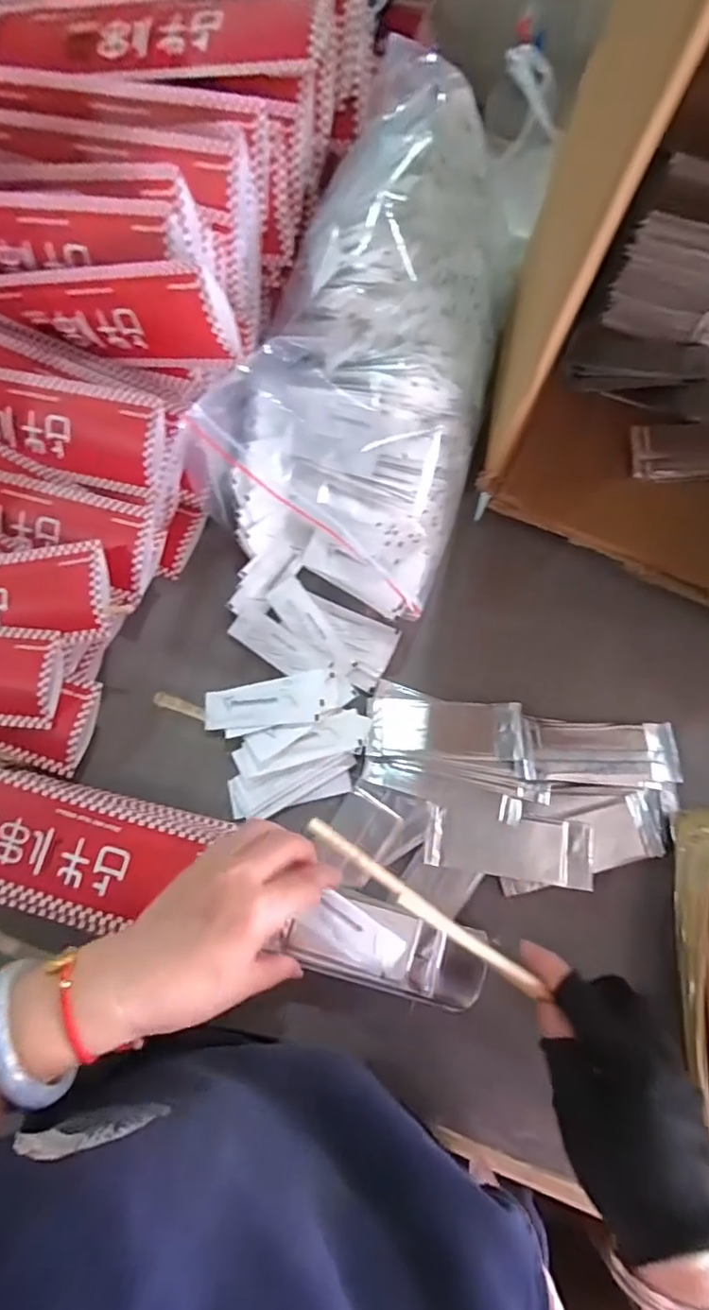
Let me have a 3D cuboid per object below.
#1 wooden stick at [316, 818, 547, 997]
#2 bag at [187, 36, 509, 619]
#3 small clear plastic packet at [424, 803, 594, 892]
[{"bbox_3d":[0.041,0.143,0.326,0.161,0.008,0.010,36,74,1],"label":"wooden stick"},{"bbox_3d":[0.023,-0.237,0.452,0.207,0.155,0.323,23,76,5],"label":"bag"},{"bbox_3d":[0.116,0.143,0.434,0.122,0.005,0.045,8,75,1],"label":"small clear plastic packet"}]

